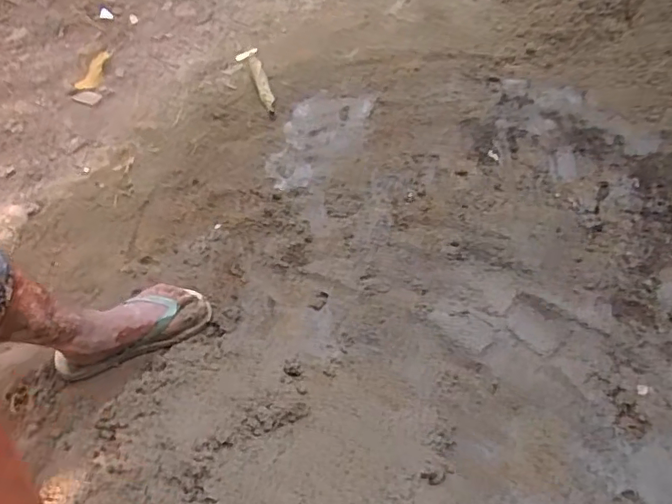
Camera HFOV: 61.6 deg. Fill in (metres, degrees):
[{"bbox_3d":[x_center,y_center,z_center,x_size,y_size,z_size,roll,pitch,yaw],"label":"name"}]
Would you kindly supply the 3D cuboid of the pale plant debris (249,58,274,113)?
[{"bbox_3d":[-0.174,-0.396,1.328,0.029,0.028,0.163,-16,57,-7],"label":"pale plant debris"}]

